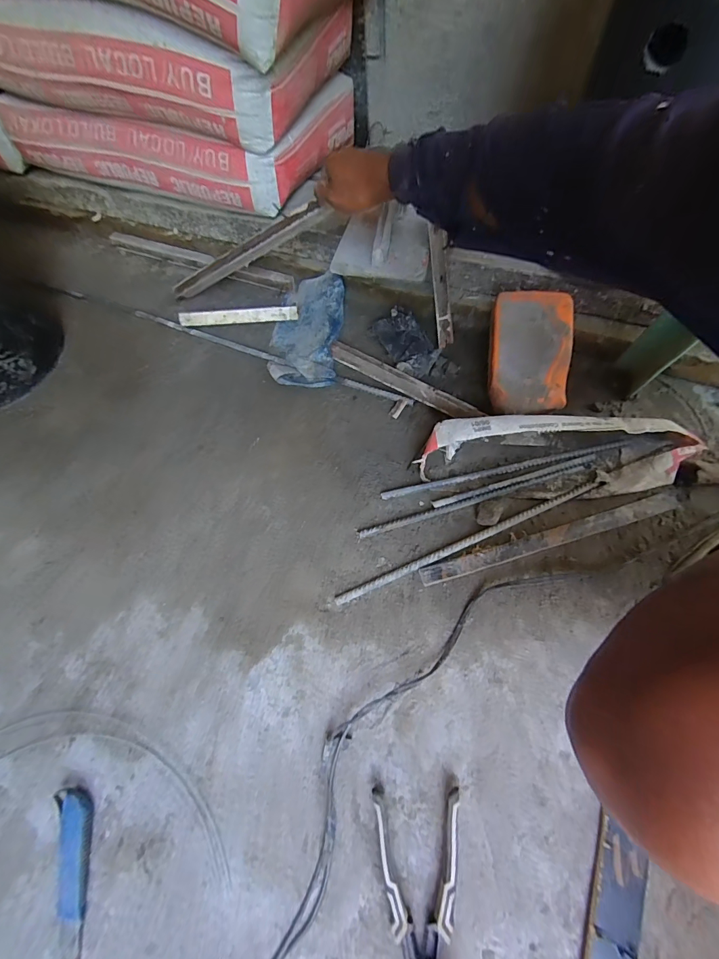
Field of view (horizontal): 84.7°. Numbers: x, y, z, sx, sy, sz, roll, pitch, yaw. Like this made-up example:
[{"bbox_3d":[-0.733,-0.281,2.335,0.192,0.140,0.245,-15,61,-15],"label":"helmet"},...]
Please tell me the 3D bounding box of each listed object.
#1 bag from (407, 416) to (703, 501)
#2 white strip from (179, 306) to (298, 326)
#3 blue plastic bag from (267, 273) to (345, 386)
[{"bbox_3d":[0.280,-0.039,0.542,0.400,0.065,0.095,3,66,-10],"label":"bag"},{"bbox_3d":[-0.217,-0.295,0.709,0.210,0.023,0.009,-3,22,0],"label":"white strip"},{"bbox_3d":[-0.093,-0.260,0.679,0.120,0.071,0.223,6,67,6],"label":"blue plastic bag"}]

